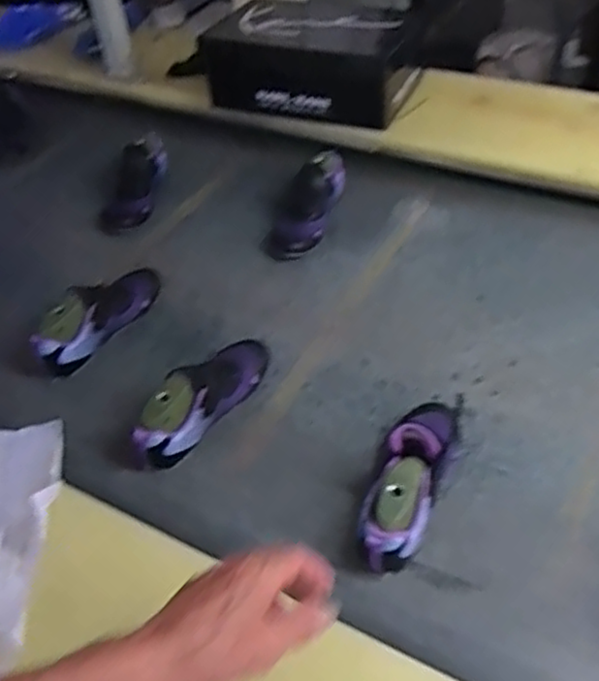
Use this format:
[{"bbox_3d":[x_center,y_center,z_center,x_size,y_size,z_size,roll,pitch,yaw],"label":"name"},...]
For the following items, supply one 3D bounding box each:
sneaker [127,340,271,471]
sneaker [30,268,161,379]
[{"bbox_3d":[-0.110,0.060,0.829,0.065,0.085,0.215,20,51,25],"label":"sneaker"},{"bbox_3d":[-0.265,-0.044,0.942,0.063,0.083,0.207,24,52,28],"label":"sneaker"}]

